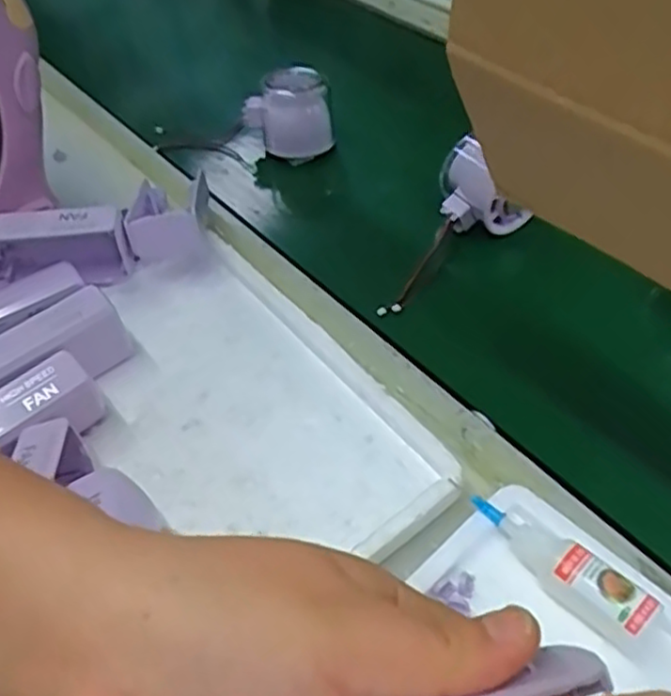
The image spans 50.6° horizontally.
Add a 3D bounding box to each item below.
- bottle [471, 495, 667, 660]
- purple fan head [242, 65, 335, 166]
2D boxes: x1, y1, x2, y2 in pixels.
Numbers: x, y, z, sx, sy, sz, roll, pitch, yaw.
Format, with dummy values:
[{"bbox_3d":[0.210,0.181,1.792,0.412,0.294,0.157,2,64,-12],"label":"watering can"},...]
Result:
[{"bbox_3d":[0.096,0.095,0.306,0.089,0.019,0.026,36,61,29],"label":"bottle"},{"bbox_3d":[-0.034,-0.192,0.579,0.070,0.054,0.052,35,61,29],"label":"purple fan head"}]

